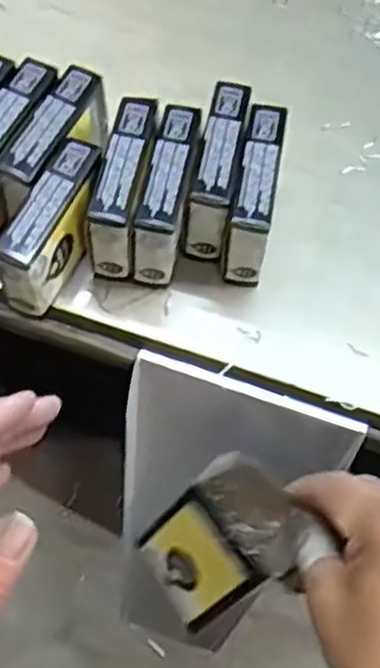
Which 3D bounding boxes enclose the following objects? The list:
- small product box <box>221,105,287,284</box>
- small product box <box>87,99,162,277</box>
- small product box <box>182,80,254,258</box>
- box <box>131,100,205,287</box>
[{"bbox_3d":[0.031,-0.067,0.393,0.020,0.054,0.074,10,67,-1],"label":"small product box"},{"bbox_3d":[-0.031,-0.073,0.389,0.021,0.049,0.076,12,67,0],"label":"small product box"},{"bbox_3d":[0.014,-0.079,0.396,0.019,0.054,0.075,12,67,0],"label":"small product box"},{"bbox_3d":[-0.011,-0.067,0.392,0.019,0.055,0.075,11,67,0],"label":"box"}]

